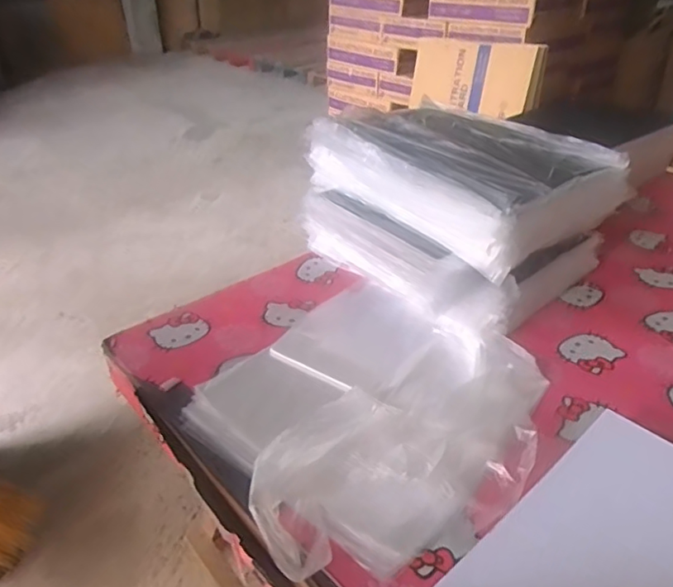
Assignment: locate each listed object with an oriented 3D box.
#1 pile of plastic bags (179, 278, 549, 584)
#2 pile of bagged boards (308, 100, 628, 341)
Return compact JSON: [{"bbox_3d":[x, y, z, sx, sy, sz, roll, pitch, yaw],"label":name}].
[{"bbox_3d":[0.038,0.114,0.692,0.388,0.053,0.384,-21,38,-28],"label":"pile of plastic bags"},{"bbox_3d":[0.174,-0.135,0.923,0.348,0.221,0.399,-26,41,-33],"label":"pile of bagged boards"}]

